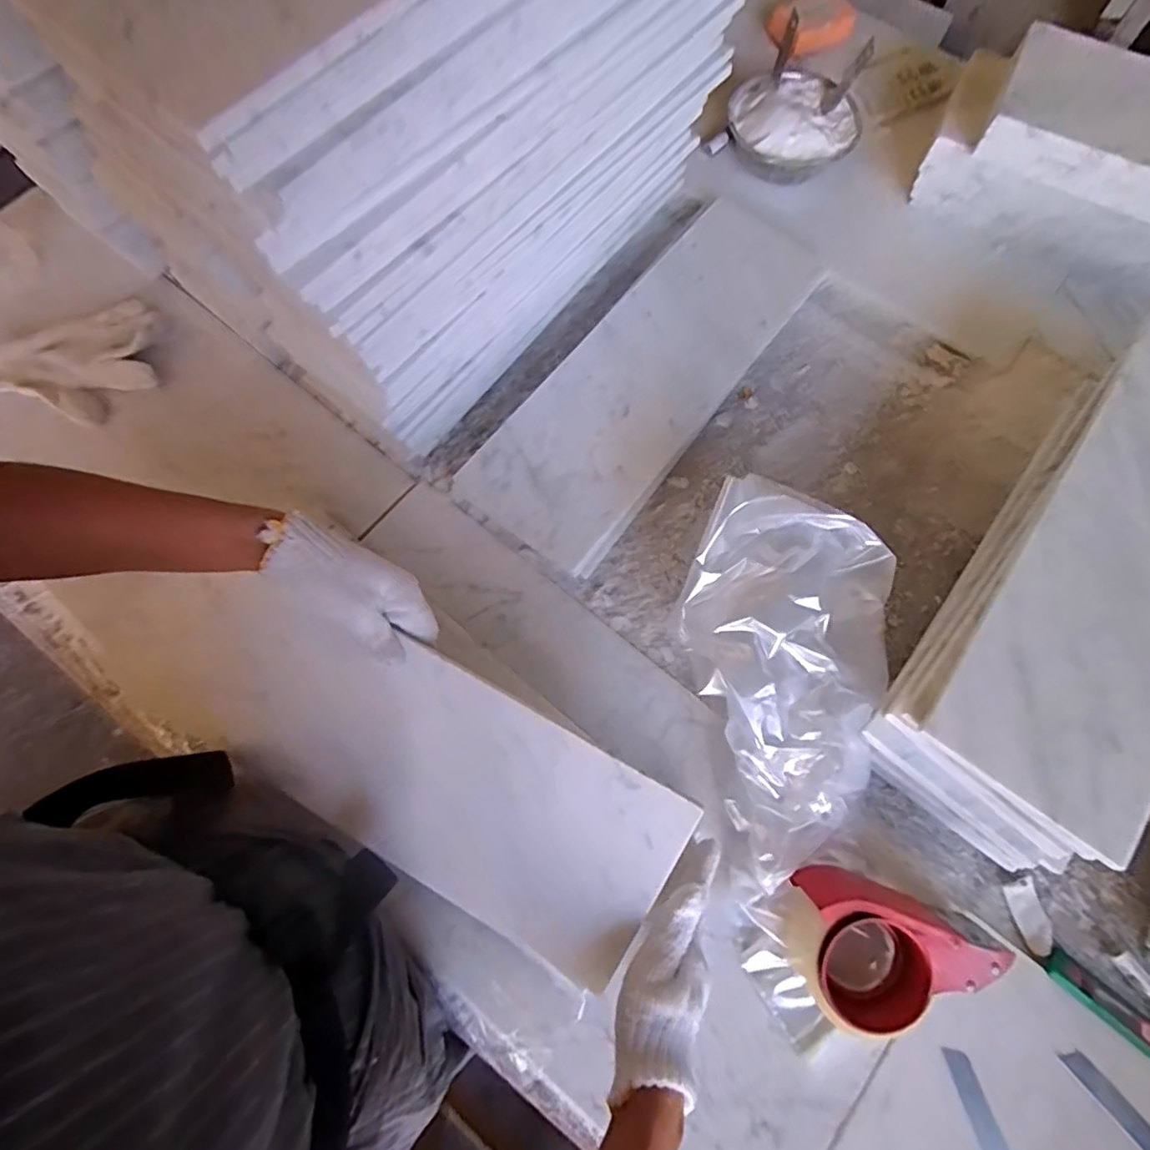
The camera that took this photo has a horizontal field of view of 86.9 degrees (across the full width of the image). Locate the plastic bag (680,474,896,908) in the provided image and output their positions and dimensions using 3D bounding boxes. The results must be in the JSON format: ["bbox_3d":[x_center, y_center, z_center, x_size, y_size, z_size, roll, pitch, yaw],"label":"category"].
[{"bbox_3d":[0.159,0.090,0.494,0.180,0.138,0.307,18,73,7],"label":"plastic bag"}]

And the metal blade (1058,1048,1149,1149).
[{"bbox_3d":[0.415,0.407,0.462,0.018,0.005,0.096,-39,78,-15],"label":"metal blade"}]

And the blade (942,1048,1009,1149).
[{"bbox_3d":[0.306,0.411,0.455,0.020,0.004,0.098,-17,76,-12],"label":"blade"}]

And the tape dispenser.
[{"bbox_3d":[0.231,0.292,0.456,0.148,0.071,0.106,23,74,8],"label":"tape dispenser"}]

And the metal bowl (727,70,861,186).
[{"bbox_3d":[0.253,-0.521,0.725,0.139,0.068,0.139,0,72,1],"label":"metal bowl"}]

